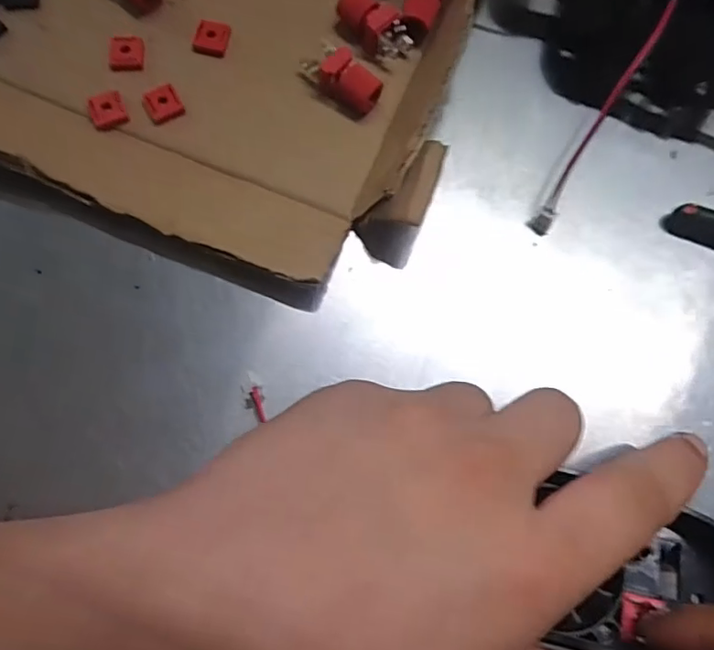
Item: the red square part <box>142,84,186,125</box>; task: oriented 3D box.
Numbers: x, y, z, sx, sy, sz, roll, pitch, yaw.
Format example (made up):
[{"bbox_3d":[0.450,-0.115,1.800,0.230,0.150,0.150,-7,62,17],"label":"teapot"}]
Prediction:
[{"bbox_3d":[-0.077,-0.088,0.224,0.014,0.004,0.015,-30,78,-8],"label":"red square part"}]

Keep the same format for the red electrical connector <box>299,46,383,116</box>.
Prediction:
[{"bbox_3d":[-0.006,-0.098,0.224,0.035,0.018,0.013,43,79,9],"label":"red electrical connector"}]

